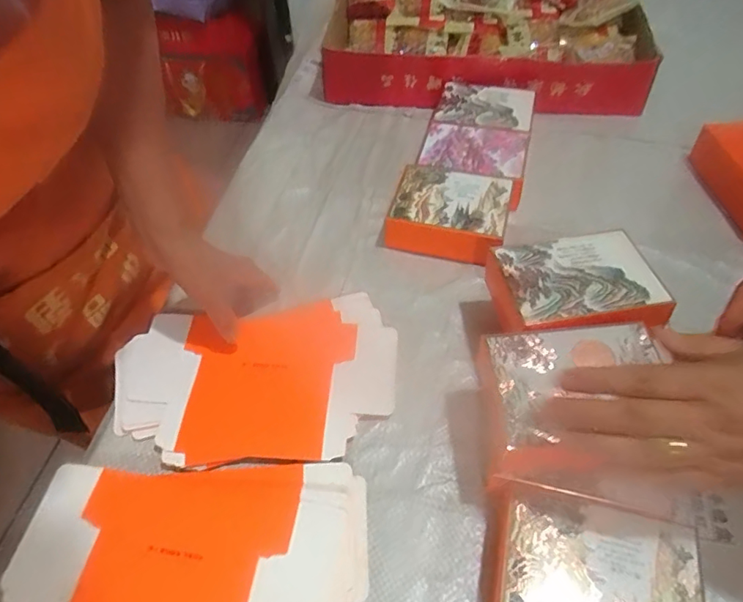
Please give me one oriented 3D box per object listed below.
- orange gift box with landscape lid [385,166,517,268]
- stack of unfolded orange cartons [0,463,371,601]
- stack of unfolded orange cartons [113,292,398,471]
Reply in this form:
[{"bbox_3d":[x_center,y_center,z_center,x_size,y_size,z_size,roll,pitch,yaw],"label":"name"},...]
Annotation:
[{"bbox_3d":[0.088,-0.101,0.600,0.129,0.060,0.103,13,50,10],"label":"orange gift box with landscape lid"},{"bbox_3d":[-0.136,0.203,0.384,0.259,0.017,0.158,0,49,-1],"label":"stack of unfolded orange cartons"},{"bbox_3d":[-0.110,0.074,0.492,0.261,0.020,0.166,-4,50,-5],"label":"stack of unfolded orange cartons"}]

